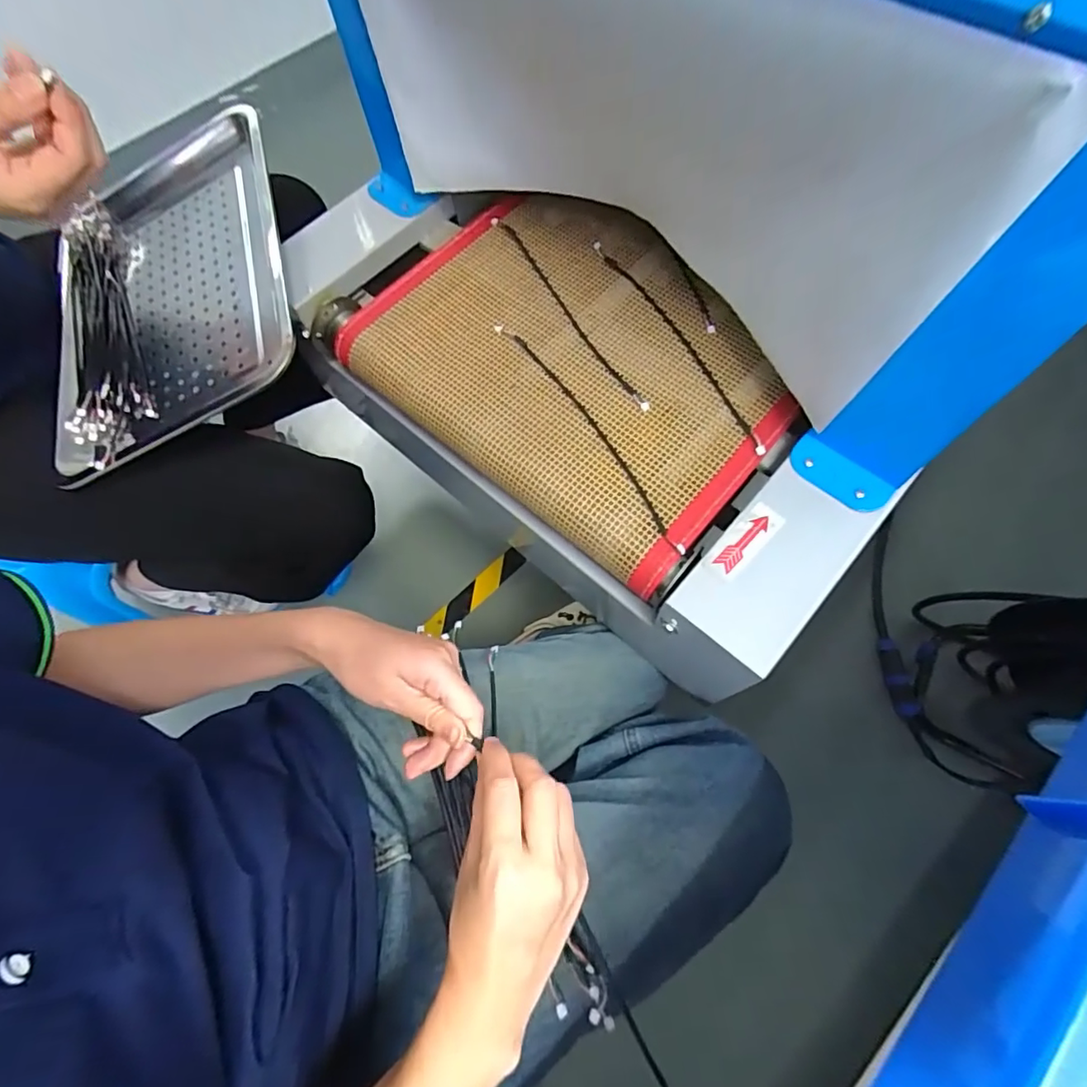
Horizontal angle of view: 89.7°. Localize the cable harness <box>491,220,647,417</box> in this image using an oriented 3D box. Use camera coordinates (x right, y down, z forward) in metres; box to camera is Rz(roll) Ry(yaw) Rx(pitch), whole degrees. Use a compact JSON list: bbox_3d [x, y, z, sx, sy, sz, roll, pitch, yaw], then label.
[{"bbox_3d":[0.021,-0.233,0.540,0.016,0.008,0.292,-30,71,-5],"label":"cable harness"}]

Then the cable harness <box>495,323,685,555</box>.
[{"bbox_3d":[0.039,-0.103,0.478,0.022,0.010,0.281,-33,71,-6],"label":"cable harness"}]

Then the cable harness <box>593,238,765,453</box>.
[{"bbox_3d":[0.128,-0.193,0.515,0.023,0.013,0.284,-28,71,-4],"label":"cable harness"}]

